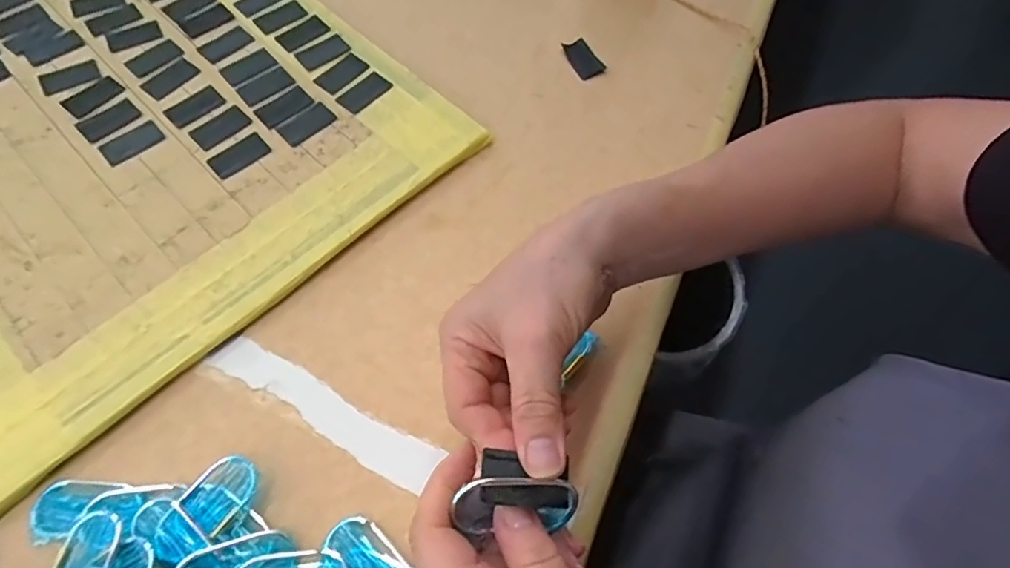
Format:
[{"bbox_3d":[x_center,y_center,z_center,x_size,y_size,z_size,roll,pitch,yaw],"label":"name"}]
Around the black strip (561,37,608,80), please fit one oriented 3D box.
[{"bbox_3d":[0.068,-0.194,0.487,0.024,0.006,0.039,-21,65,-12],"label":"black strip"}]

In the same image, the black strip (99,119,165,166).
[{"bbox_3d":[-0.280,-0.107,0.423,0.042,0.004,0.025,-41,70,-20],"label":"black strip"}]

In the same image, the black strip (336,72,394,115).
[{"bbox_3d":[-0.113,-0.155,0.455,0.026,0.004,0.042,40,68,18],"label":"black strip"}]

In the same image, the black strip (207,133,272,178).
[{"bbox_3d":[-0.200,-0.097,0.425,0.042,0.004,0.026,-40,70,-20],"label":"black strip"}]

